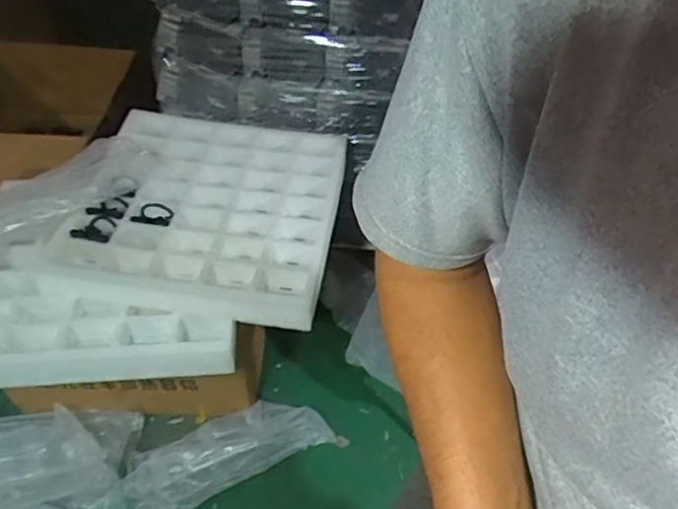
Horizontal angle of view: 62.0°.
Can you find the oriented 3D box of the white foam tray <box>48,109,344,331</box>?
[{"bbox_3d":[-0.267,-0.116,1.216,0.538,0.038,0.527,10,49,5],"label":"white foam tray"}]

